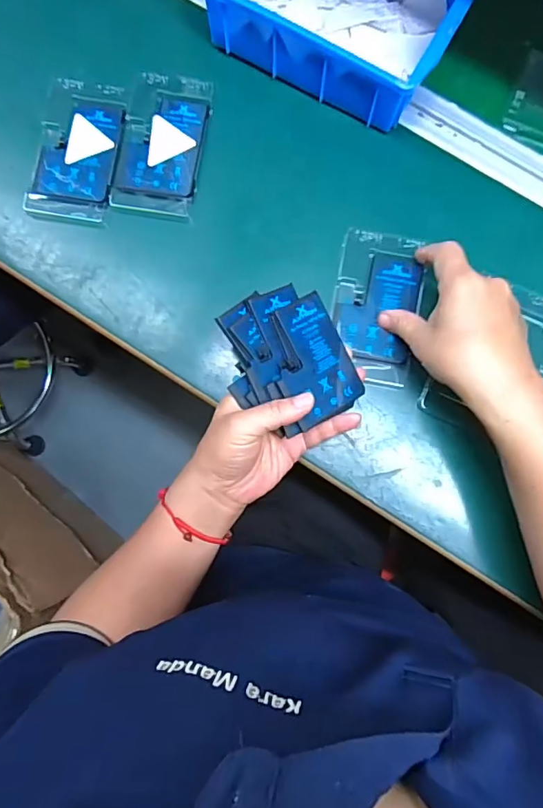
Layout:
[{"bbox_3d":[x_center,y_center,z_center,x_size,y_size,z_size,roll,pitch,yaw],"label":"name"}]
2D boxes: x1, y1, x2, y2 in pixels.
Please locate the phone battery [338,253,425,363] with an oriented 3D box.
[{"bbox_3d":[0.092,-0.084,0.422,0.061,0.007,0.089,13,88,3],"label":"phone battery"}]

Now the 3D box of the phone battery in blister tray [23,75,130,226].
[{"bbox_3d":[-0.171,-0.225,0.442,0.072,0.004,0.125,11,88,3],"label":"phone battery in blister tray"}]

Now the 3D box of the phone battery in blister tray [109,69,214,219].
[{"bbox_3d":[-0.097,-0.231,0.444,0.071,0.010,0.126,10,88,3],"label":"phone battery in blister tray"}]

